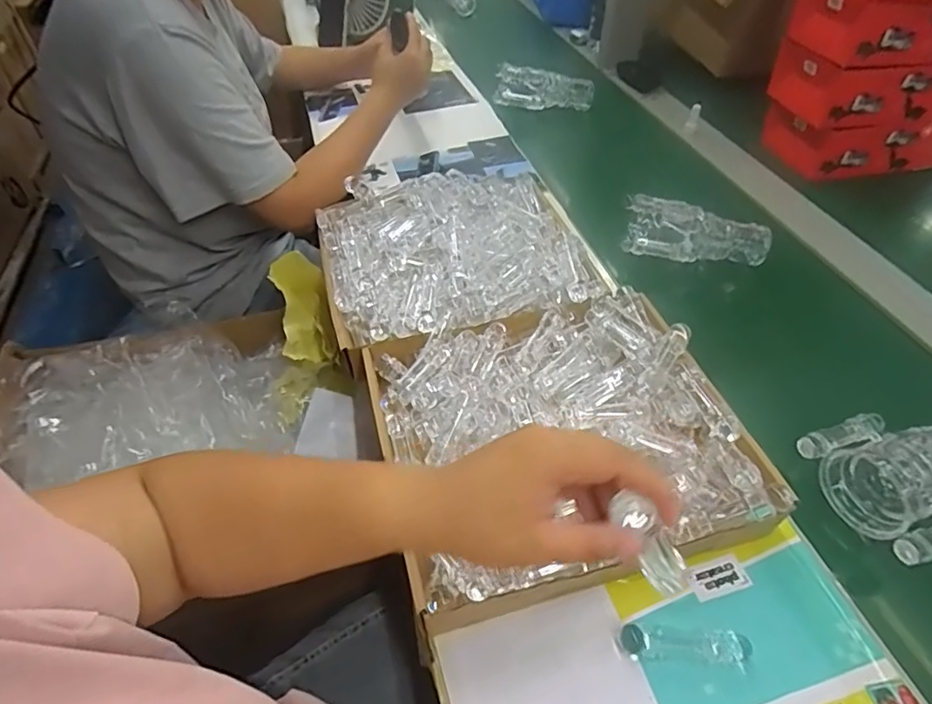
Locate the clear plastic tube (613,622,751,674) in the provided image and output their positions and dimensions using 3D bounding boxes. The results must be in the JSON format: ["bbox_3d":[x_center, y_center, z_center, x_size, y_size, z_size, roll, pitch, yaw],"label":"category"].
[{"bbox_3d":[0.164,0.221,0.417,0.092,0.019,0.022,4,48,3],"label":"clear plastic tube"}]

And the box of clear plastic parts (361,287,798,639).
[{"bbox_3d":[0.080,0.073,0.512,0.313,0.072,0.278,-11,49,-10],"label":"box of clear plastic parts"}]

